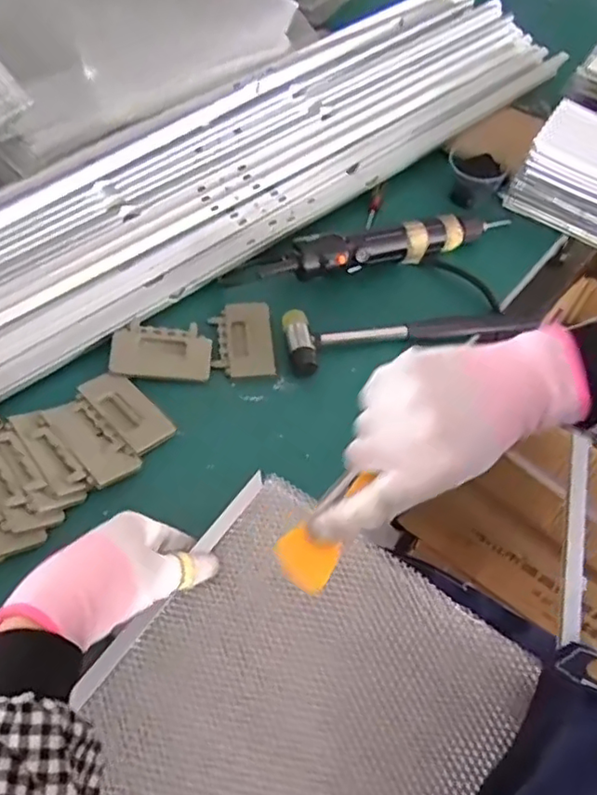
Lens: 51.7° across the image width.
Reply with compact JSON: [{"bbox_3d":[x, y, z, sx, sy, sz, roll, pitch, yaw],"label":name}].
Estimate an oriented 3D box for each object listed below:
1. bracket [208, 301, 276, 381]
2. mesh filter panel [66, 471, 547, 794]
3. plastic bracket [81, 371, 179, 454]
[{"bbox_3d":[-0.053,-0.057,0.582,0.057,0.006,0.088,-3,56,-6],"label":"bracket"},{"bbox_3d":[-0.020,0.232,0.377,0.244,0.028,0.313,33,64,16],"label":"mesh filter panel"},{"bbox_3d":[-0.146,0.011,0.527,0.083,0.012,0.038,40,62,21],"label":"plastic bracket"}]

